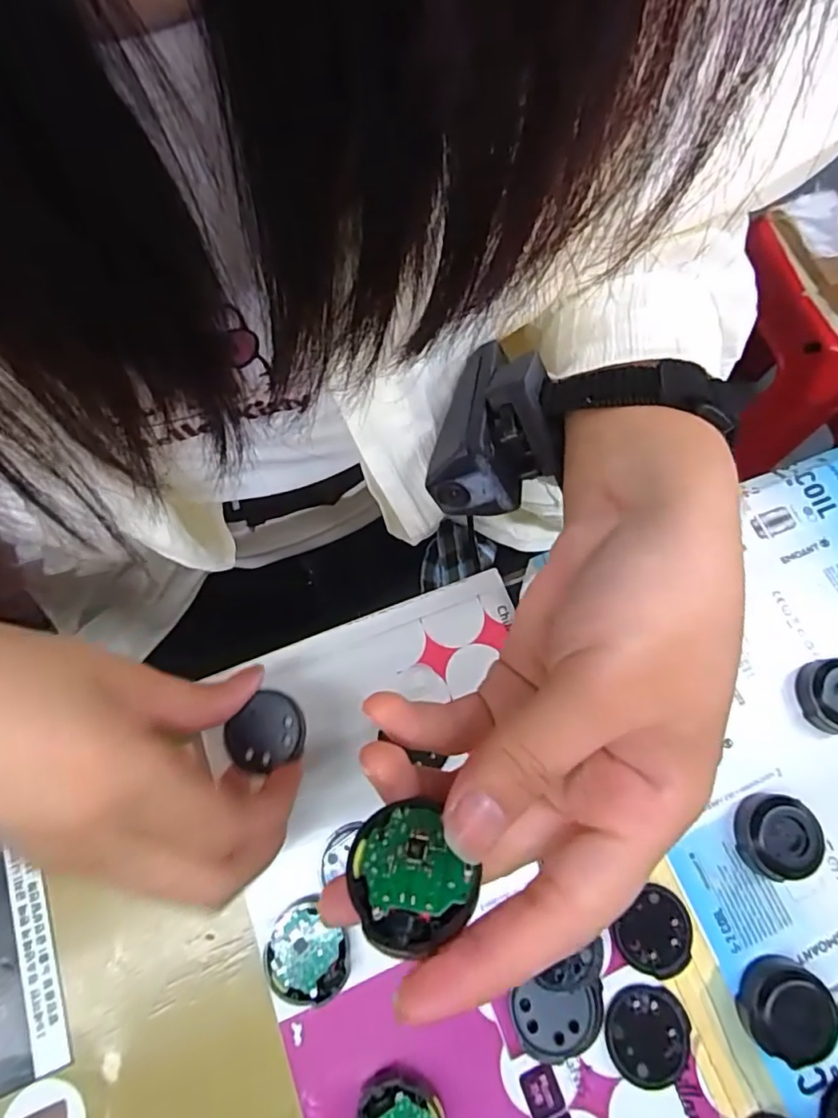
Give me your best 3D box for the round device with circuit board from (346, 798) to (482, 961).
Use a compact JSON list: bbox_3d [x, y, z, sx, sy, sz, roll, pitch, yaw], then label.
[{"bbox_3d":[-0.003,0.070,0.128,0.025,0.004,0.030,-21,43,-16],"label":"round device with circuit board"}]

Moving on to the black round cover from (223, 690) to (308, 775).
[{"bbox_3d":[-0.055,0.063,0.206,0.027,0.004,0.026,1,69,-2],"label":"black round cover"}]

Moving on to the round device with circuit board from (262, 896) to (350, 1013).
[{"bbox_3d":[-0.040,0.142,0.206,0.031,0.011,0.028,38,72,12],"label":"round device with circuit board"}]

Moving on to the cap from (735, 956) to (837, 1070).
[{"bbox_3d":[0.134,0.162,0.204,0.034,0.014,0.029,33,71,10],"label":"cap"}]

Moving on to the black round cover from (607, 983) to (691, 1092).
[{"bbox_3d":[0.082,0.170,0.204,0.030,0.004,0.029,1,69,-2],"label":"black round cover"}]

